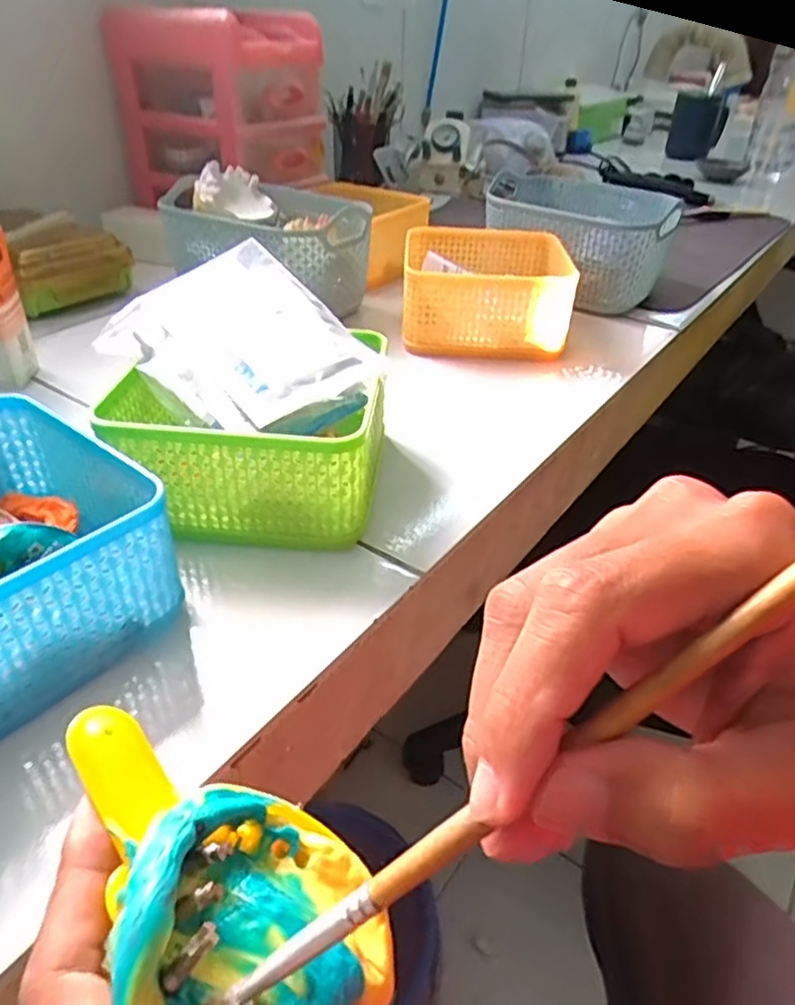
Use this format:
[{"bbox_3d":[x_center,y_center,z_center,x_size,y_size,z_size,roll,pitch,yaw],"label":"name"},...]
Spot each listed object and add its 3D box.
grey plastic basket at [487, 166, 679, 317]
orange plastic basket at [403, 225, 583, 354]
[{"bbox_3d":[0.174,-0.247,0.639,0.133,0.084,0.157,-28,45,-35],"label":"grey plastic basket"},{"bbox_3d":[0.072,-0.179,0.564,0.130,0.061,0.149,2,36,0],"label":"orange plastic basket"}]

